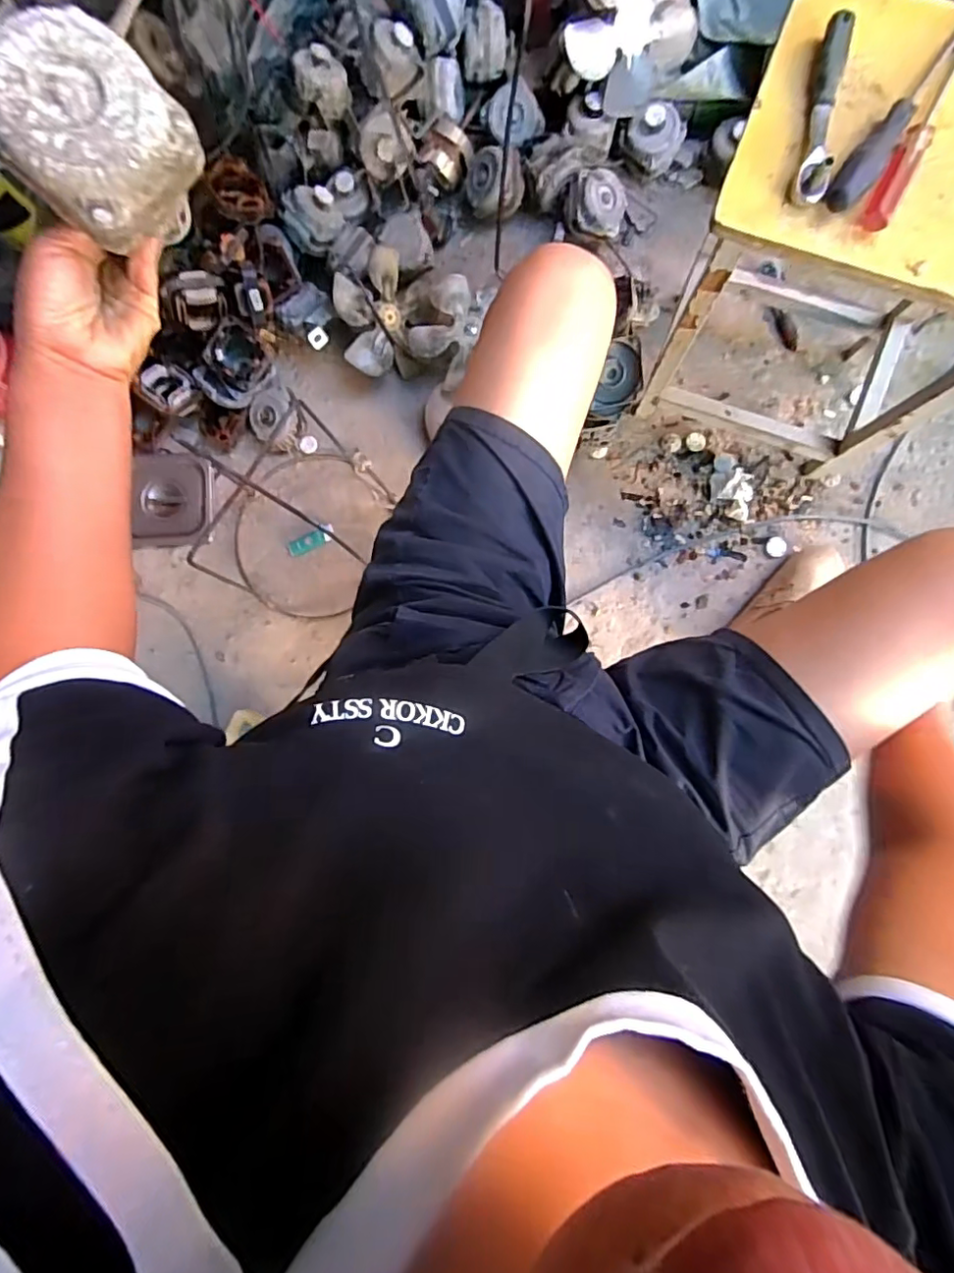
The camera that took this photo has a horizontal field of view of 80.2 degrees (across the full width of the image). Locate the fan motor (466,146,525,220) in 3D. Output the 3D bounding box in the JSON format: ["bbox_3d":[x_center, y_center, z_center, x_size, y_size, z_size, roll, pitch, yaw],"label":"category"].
[{"bbox_3d":[0.030,-0.721,0.912,0.092,0.087,0.091,-4,85,4],"label":"fan motor"}]

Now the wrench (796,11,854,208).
[{"bbox_3d":[0.291,-0.441,0.469,0.024,0.028,0.150,11,87,5],"label":"wrench"}]

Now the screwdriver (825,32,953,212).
[{"bbox_3d":[0.357,-0.435,0.466,0.027,0.020,0.200,39,89,6],"label":"screwdriver"}]

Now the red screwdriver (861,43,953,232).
[{"bbox_3d":[0.368,-0.418,0.473,0.021,0.028,0.179,28,88,6],"label":"red screwdriver"}]

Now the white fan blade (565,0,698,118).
[{"bbox_3d":[0.223,-0.873,0.810,0.189,0.189,0.041,-11,49,-9],"label":"white fan blade"}]

